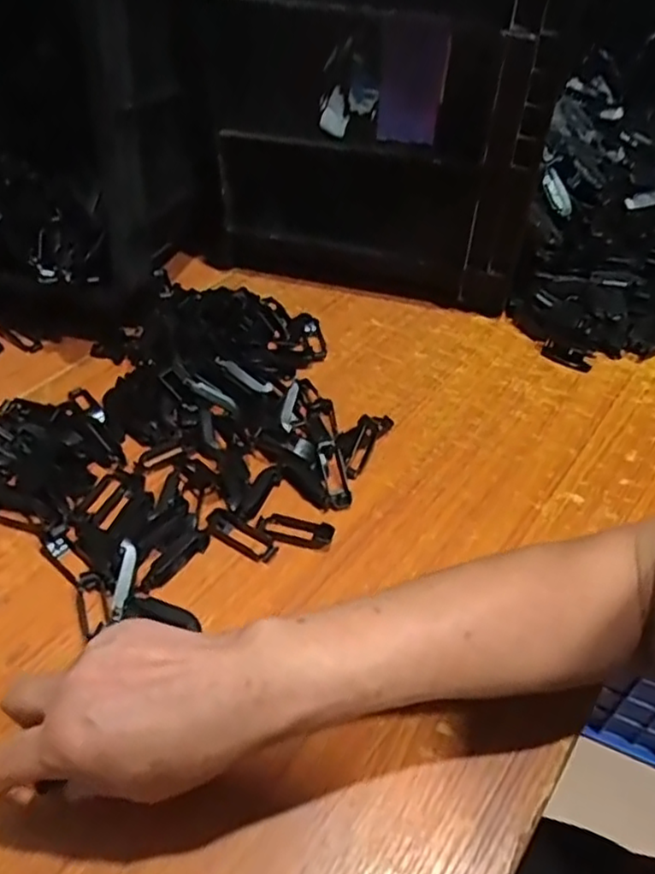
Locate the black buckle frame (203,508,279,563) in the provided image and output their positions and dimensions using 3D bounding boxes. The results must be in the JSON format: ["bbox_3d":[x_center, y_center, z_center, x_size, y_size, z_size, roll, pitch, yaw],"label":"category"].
[{"bbox_3d":[-0.063,0.070,0.473,0.056,0.010,0.020,25,49,20],"label":"black buckle frame"}]

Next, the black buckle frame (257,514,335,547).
[{"bbox_3d":[-0.023,0.066,0.477,0.055,0.010,0.021,11,46,8],"label":"black buckle frame"}]

